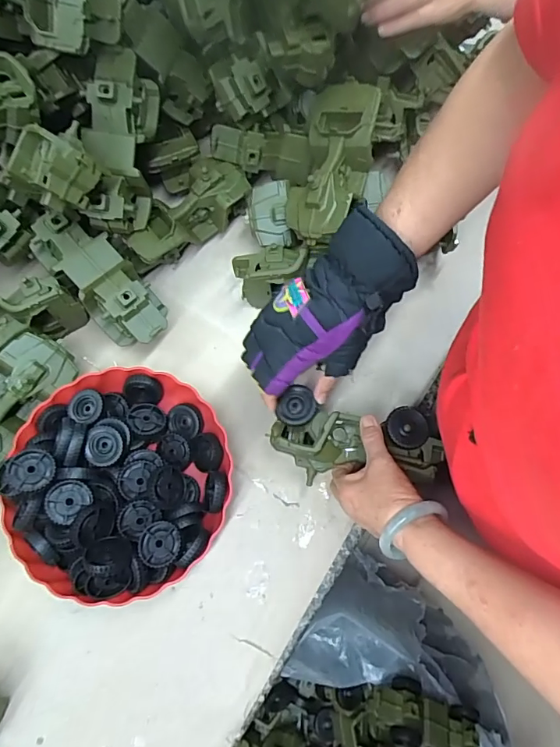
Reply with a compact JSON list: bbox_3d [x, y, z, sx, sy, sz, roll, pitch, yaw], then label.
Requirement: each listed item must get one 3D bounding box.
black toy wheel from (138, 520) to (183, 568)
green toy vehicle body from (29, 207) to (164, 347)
[{"bbox_3d":[-0.121,0.171,0.460,0.041,0.010,0.042,0,73,1],"label":"black toy wheel"},{"bbox_3d":[-0.210,-0.109,0.539,0.077,0.064,0.177,-45,100,-11],"label":"green toy vehicle body"}]

